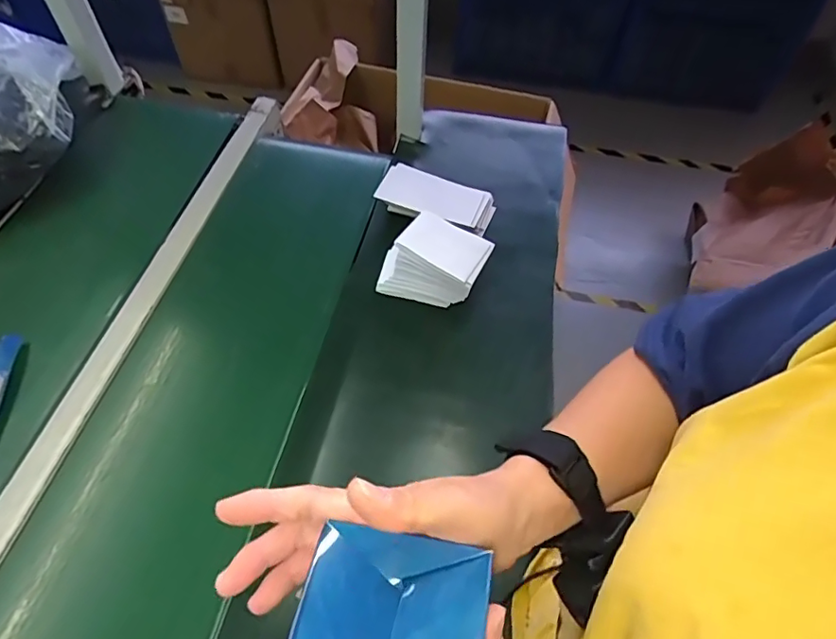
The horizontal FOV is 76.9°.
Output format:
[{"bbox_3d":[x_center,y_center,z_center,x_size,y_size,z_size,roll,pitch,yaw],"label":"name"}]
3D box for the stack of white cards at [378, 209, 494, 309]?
[{"bbox_3d":[0.022,-0.083,0.724,0.141,0.110,0.080,18,57,9],"label":"stack of white cards"}]

